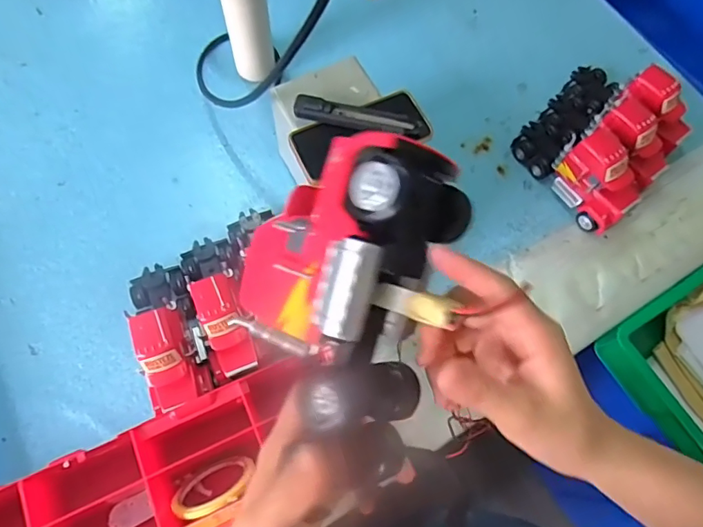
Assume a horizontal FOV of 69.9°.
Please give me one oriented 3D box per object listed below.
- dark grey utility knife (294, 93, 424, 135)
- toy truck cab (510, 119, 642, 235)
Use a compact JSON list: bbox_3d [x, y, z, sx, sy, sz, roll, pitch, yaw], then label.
[{"bbox_3d":[0.008,-0.179,0.609,0.154,0.013,0.029,12,69,2],"label":"dark grey utility knife"},{"bbox_3d":[0.333,-0.148,0.740,0.063,0.112,0.195,-33,74,-14],"label":"toy truck cab"}]

